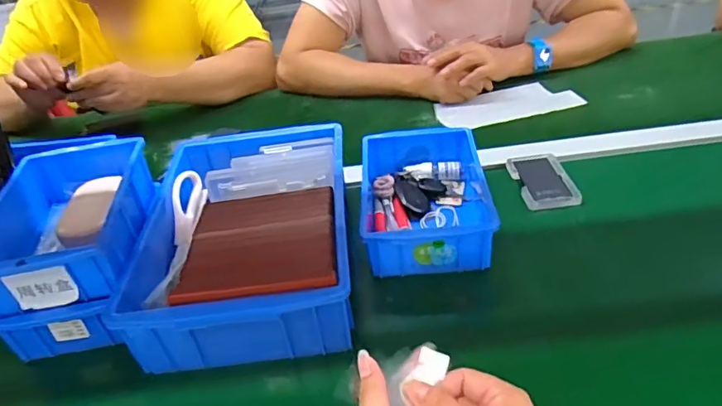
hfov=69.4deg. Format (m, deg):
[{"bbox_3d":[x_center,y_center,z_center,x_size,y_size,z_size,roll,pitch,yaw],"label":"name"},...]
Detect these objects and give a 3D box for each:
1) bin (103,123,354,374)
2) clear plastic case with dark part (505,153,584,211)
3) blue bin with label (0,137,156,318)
[{"bbox_3d":[-0.116,0.025,0.557,0.204,0.080,0.303,-7,36,1],"label":"bin"},{"bbox_3d":[0.221,-0.026,0.636,0.062,0.015,0.101,-6,36,2],"label":"clear plastic case with dark part"},{"bbox_3d":[-0.291,0.014,0.527,0.132,0.059,0.205,-9,36,-2],"label":"blue bin with label"}]

